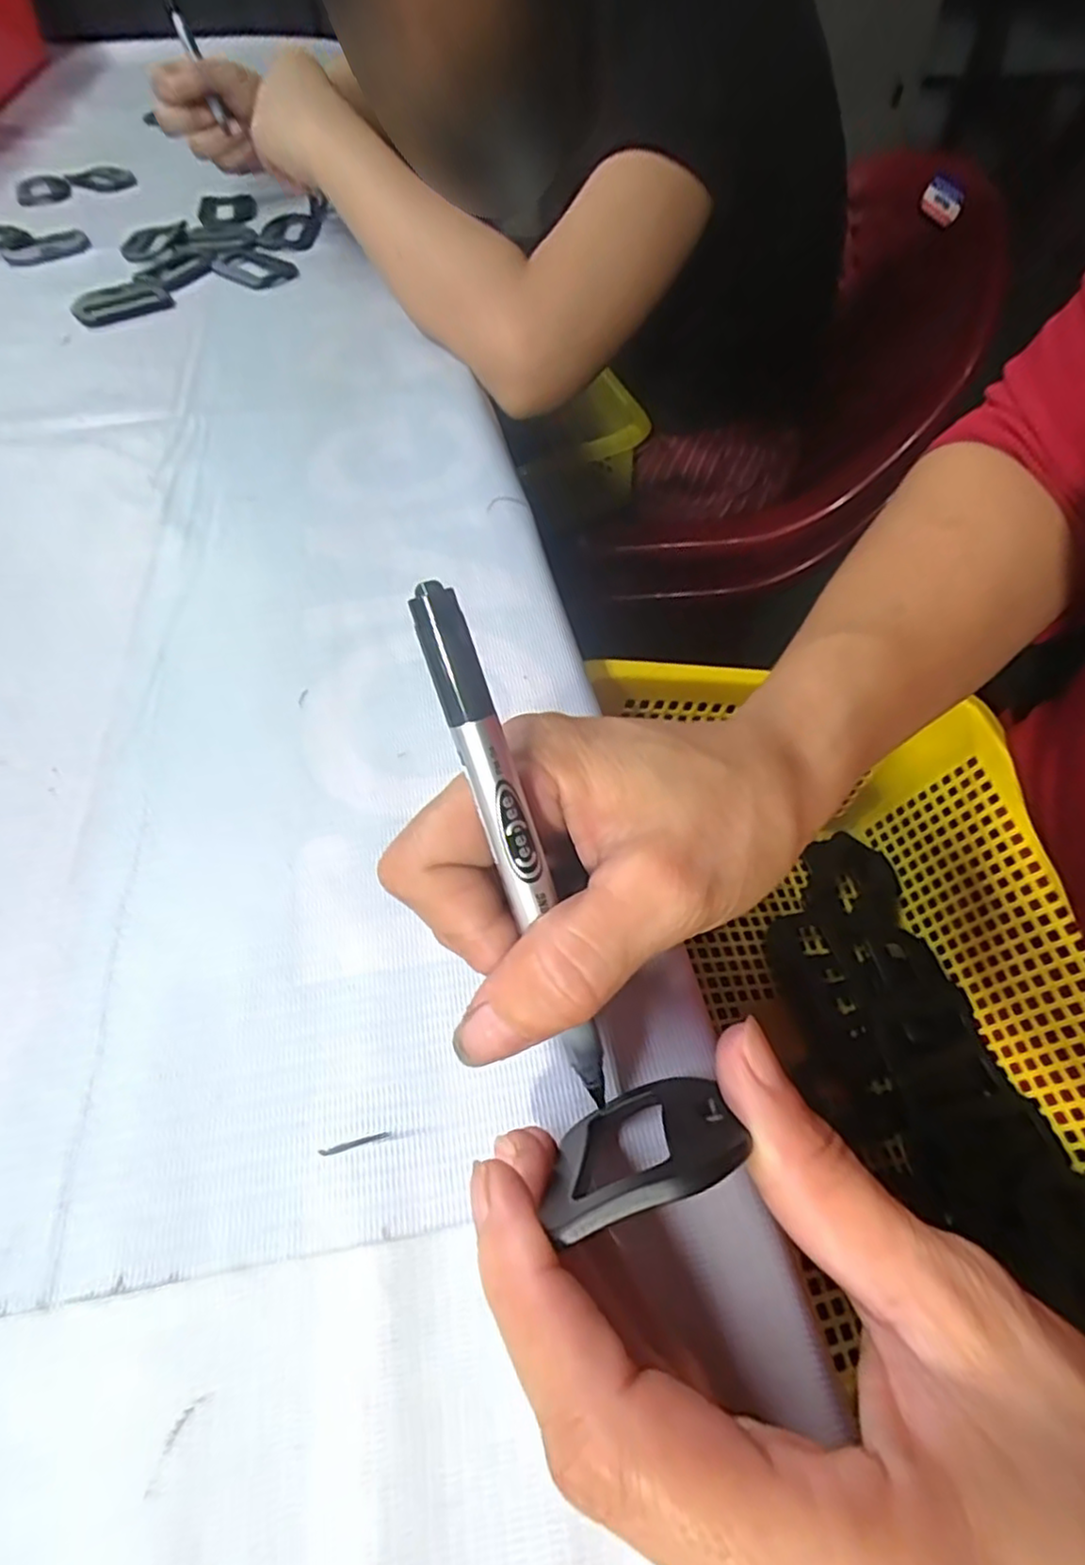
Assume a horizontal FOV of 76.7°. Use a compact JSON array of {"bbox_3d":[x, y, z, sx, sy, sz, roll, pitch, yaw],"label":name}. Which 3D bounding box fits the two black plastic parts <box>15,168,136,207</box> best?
[{"bbox_3d":[-0.410,-0.519,0.596,0.041,0.016,0.104,32,61,21],"label":"two black plastic parts"}]

